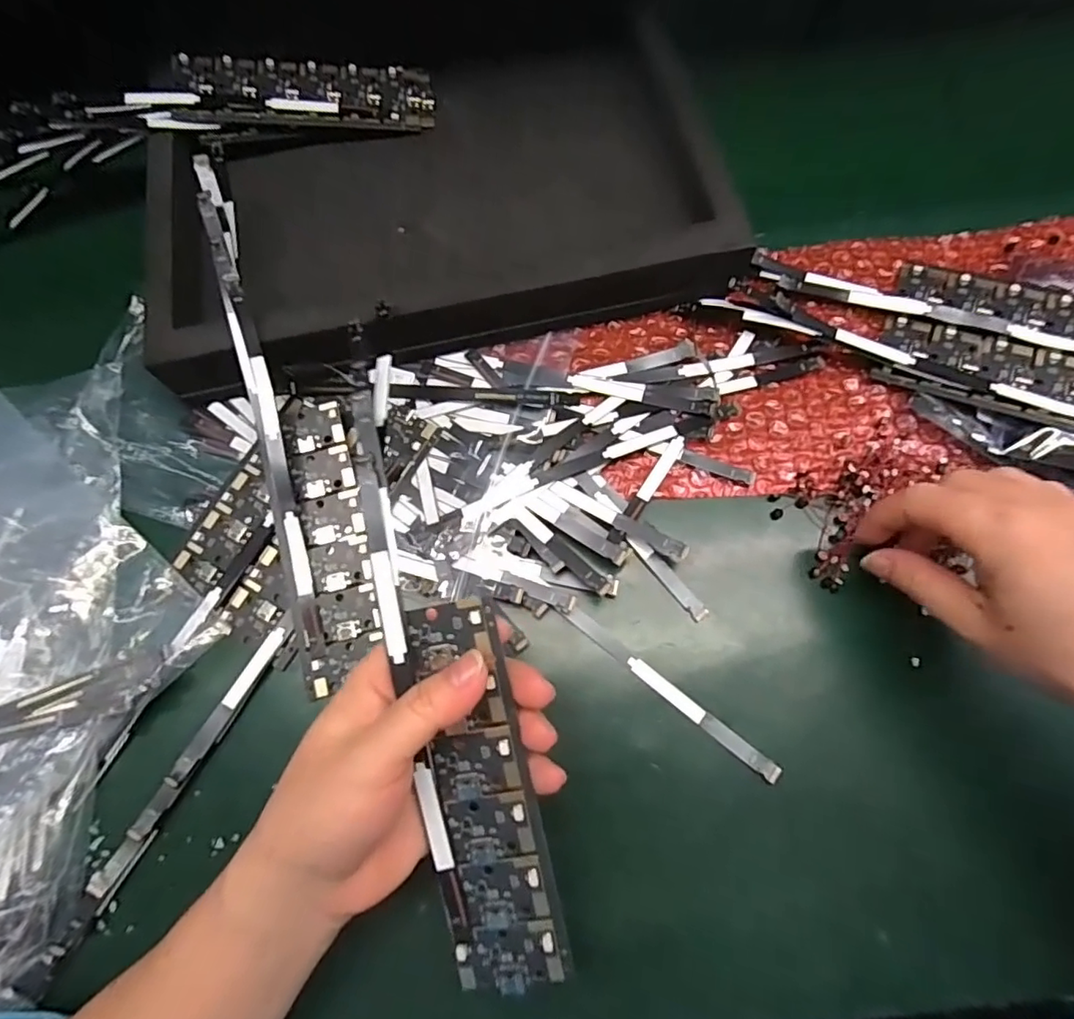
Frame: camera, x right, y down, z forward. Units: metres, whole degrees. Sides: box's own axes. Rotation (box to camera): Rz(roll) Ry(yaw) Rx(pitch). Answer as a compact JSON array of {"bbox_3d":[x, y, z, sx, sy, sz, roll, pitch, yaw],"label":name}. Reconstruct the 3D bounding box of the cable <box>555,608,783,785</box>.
[{"bbox_3d":[0.055,0.077,0.243,0.106,0.004,0.007,37,78,12],"label":"cable"}]

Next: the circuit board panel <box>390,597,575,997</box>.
[{"bbox_3d":[-0.019,0.098,0.193,0.038,0.005,0.132,-12,90,6],"label":"circuit board panel"}]

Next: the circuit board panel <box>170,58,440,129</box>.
[{"bbox_3d":[-0.129,-0.239,0.325,0.137,0.004,0.040,-3,77,-10],"label":"circuit board panel"}]

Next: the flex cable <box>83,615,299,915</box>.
[{"bbox_3d":[-0.143,0.101,0.240,0.009,0.007,0.127,29,76,10],"label":"flex cable"}]

